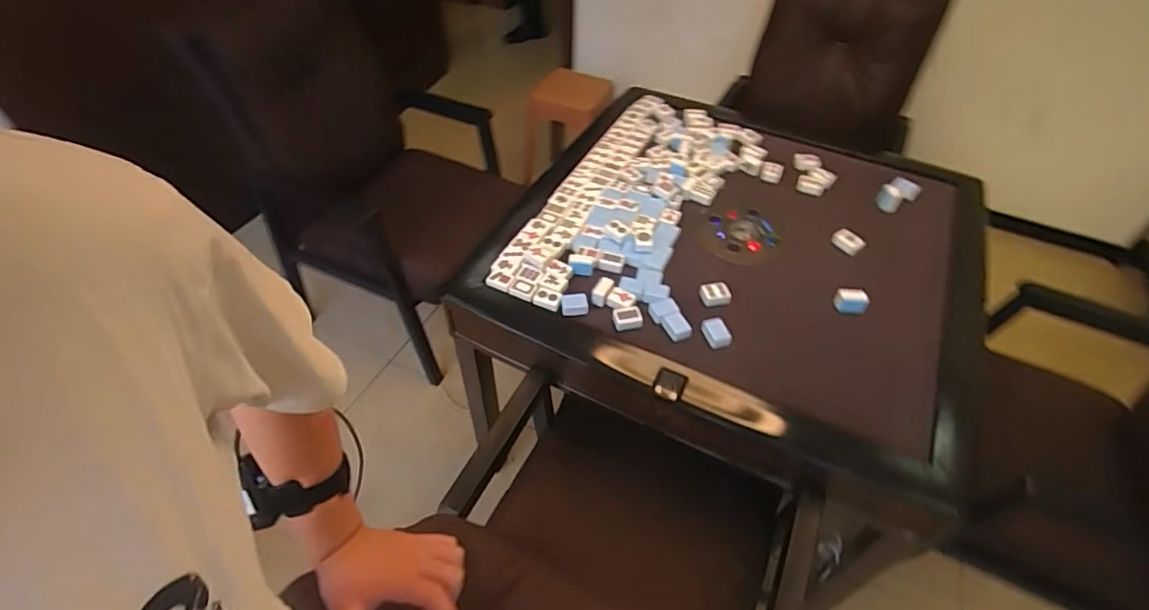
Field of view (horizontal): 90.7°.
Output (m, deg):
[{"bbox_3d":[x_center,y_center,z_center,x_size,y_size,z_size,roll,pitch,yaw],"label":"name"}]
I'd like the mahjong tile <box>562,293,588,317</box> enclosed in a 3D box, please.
[{"bbox_3d":[0.001,0.000,1.093,0.051,0.024,0.036,0,49,-2],"label":"mahjong tile"}]

